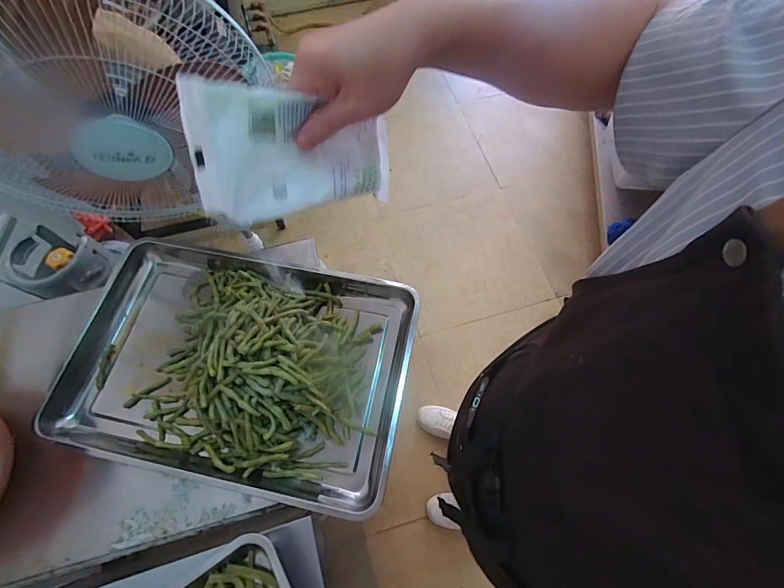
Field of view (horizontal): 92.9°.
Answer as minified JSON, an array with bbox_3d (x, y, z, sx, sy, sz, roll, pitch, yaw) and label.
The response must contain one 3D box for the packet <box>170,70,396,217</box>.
[{"bbox_3d":[-0.074,-0.116,0.312,0.166,0.106,0.013,-12,50,-24],"label":"packet"}]

